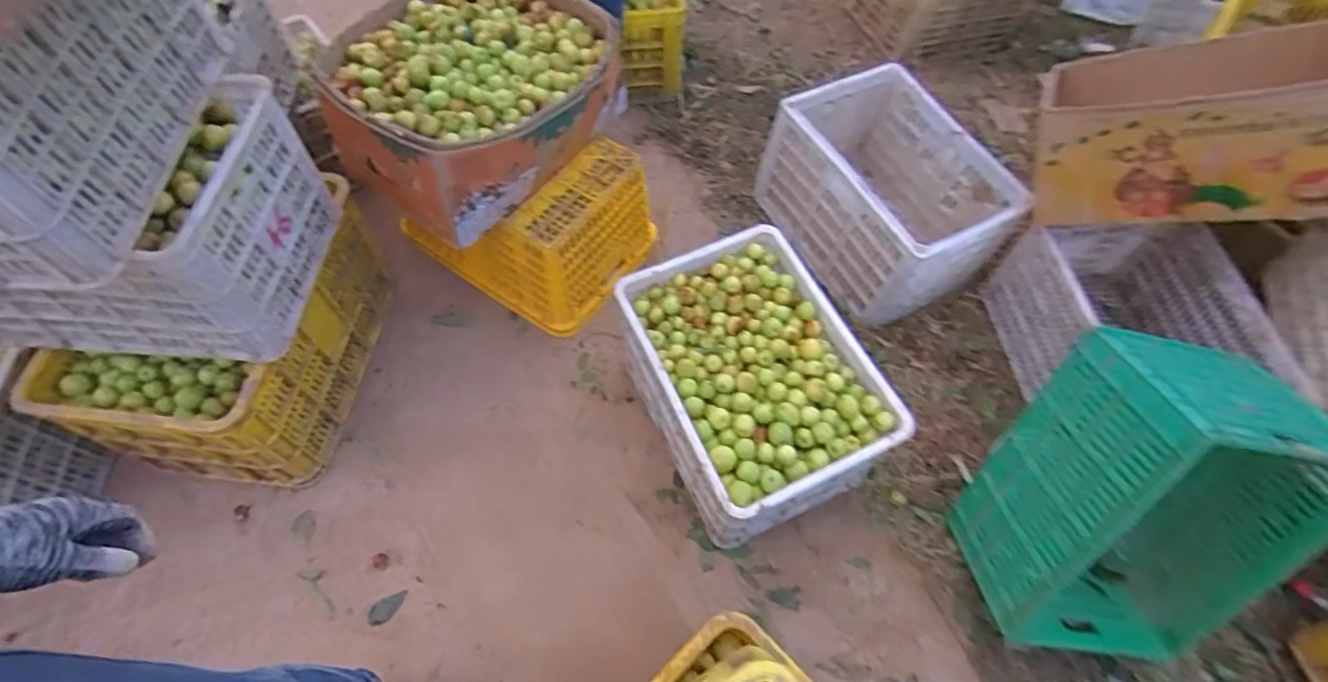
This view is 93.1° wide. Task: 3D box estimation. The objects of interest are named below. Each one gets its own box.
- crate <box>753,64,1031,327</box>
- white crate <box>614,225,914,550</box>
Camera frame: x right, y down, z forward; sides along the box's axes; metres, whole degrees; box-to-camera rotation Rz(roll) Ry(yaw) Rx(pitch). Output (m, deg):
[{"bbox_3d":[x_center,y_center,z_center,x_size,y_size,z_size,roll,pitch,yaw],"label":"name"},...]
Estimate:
[{"bbox_3d":[0.500,-0.344,1.459,0.340,0.284,0.495,-25,64,-15],"label":"crate"},{"bbox_3d":[0.156,0.091,1.191,0.356,0.284,0.479,-20,63,-13],"label":"white crate"}]

